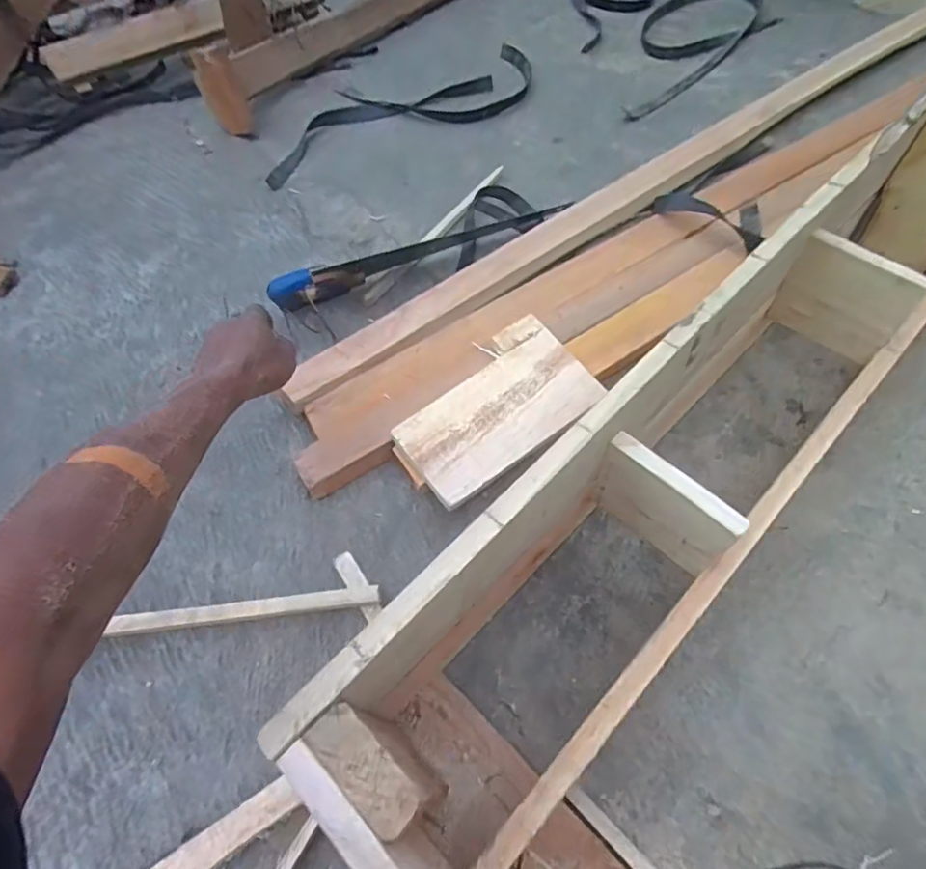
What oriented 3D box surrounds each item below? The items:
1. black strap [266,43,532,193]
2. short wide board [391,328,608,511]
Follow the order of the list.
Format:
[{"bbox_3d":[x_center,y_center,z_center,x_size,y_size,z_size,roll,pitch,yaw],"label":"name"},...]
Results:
[{"bbox_3d":[-0.121,-0.652,1.140,0.624,0.036,0.196,-26,61,-12],"label":"black strap"},{"bbox_3d":[0.043,-0.025,0.668,0.236,0.011,0.122,-34,70,-14],"label":"short wide board"}]

